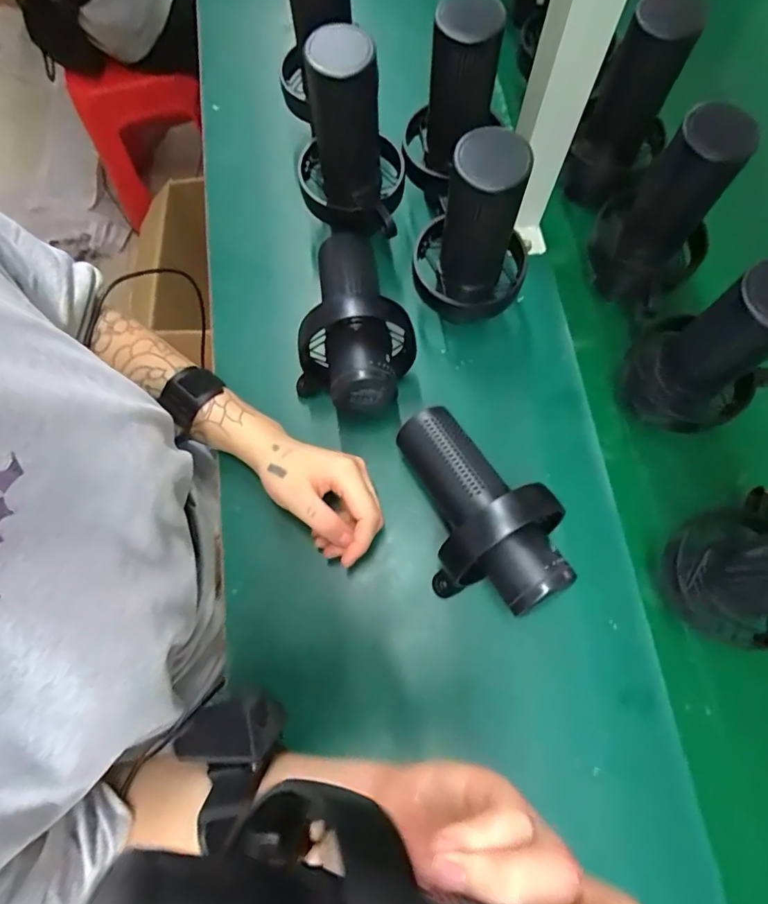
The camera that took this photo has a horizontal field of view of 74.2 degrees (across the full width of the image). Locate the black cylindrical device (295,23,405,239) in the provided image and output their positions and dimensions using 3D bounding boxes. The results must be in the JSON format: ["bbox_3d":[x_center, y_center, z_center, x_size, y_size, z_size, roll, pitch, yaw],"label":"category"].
[{"bbox_3d":[-0.033,-0.267,0.431,0.094,0.136,0.087,-1,73,2],"label":"black cylindrical device"}]

